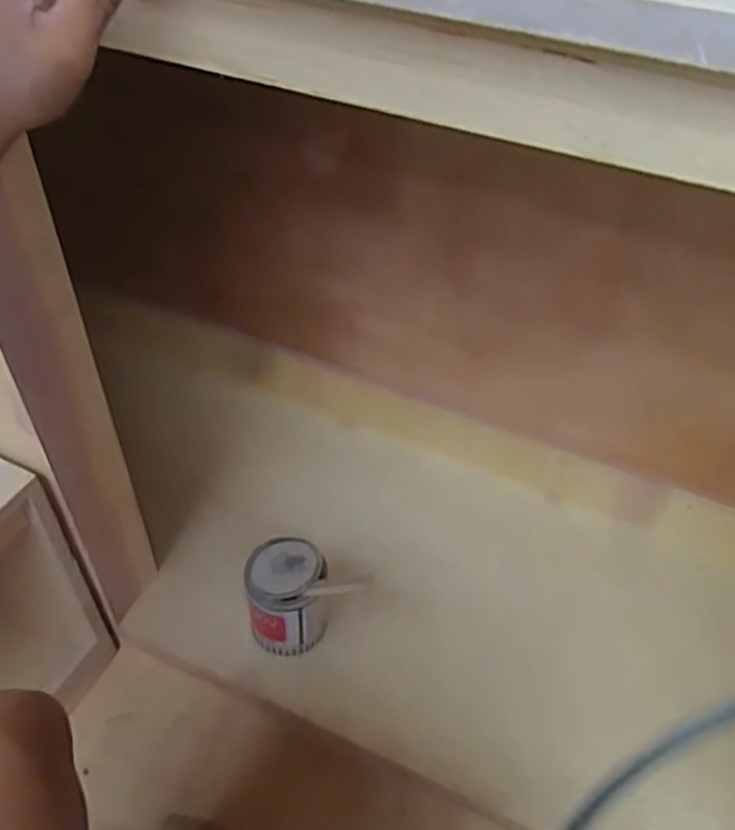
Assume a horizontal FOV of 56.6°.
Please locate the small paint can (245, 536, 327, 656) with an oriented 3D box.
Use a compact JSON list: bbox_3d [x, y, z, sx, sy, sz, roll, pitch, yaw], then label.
[{"bbox_3d":[-0.110,0.242,0.915,0.096,0.152,0.098,2,45,-2],"label":"small paint can"}]

